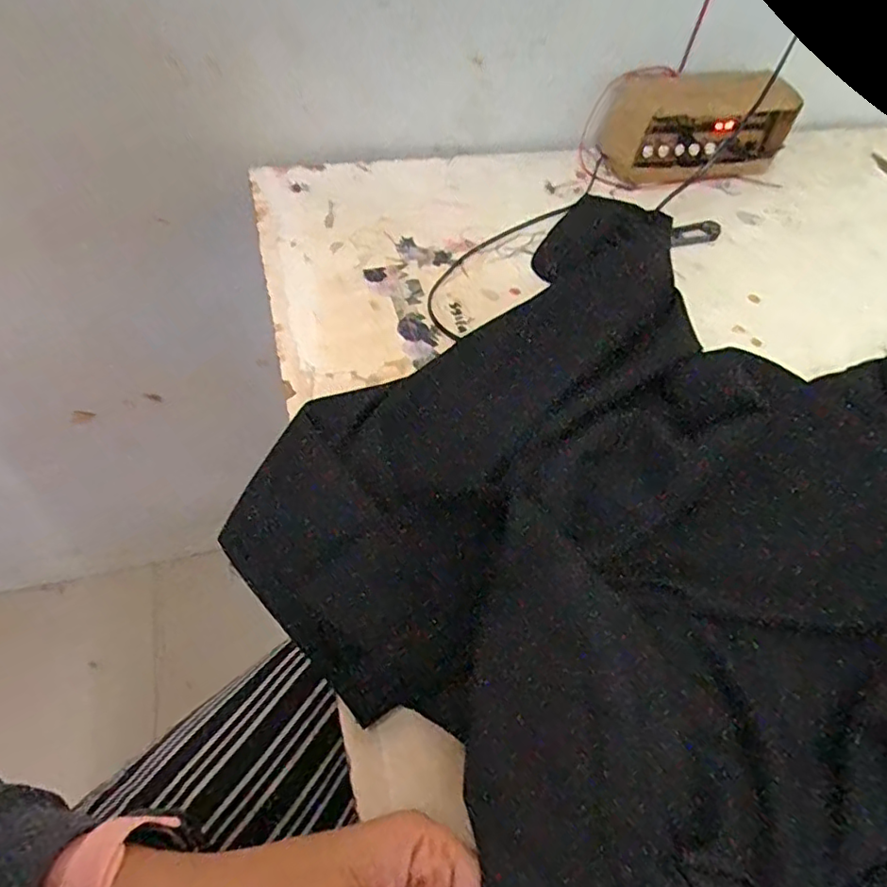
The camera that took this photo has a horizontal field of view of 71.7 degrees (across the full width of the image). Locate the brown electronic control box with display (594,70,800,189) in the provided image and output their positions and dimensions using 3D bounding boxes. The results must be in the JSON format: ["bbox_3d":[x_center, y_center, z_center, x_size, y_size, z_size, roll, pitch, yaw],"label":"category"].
[{"bbox_3d":[0.266,-0.338,0.647,0.178,0.082,0.090,-14,57,-14],"label":"brown electronic control box with display"}]

